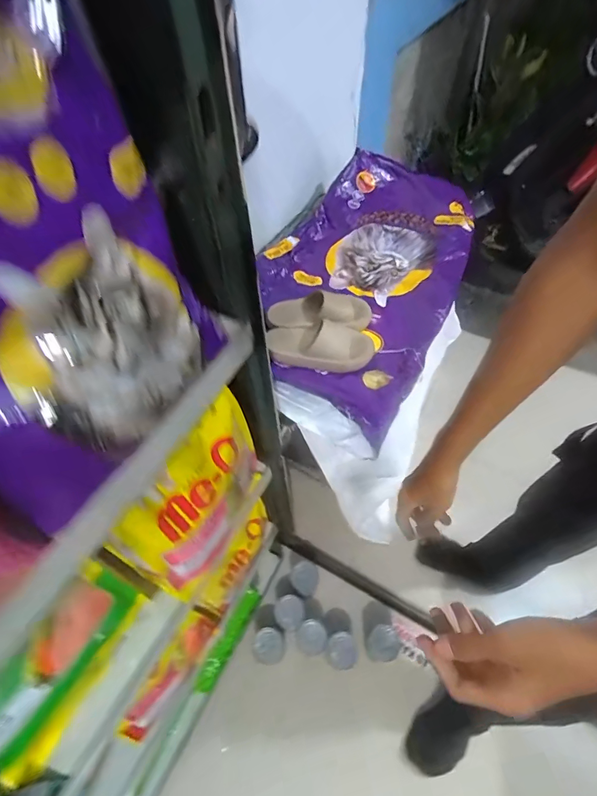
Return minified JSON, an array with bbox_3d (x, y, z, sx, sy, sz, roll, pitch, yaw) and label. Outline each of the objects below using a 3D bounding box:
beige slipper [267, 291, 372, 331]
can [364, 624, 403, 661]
[{"bbox_3d":[0.053,-0.210,0.943,0.243,0.066,0.109,-5,54,-1],"label":"beige slipper"},{"bbox_3d":[0.201,0.597,0.956,0.080,0.095,0.074,-1,54,2],"label":"can"}]

